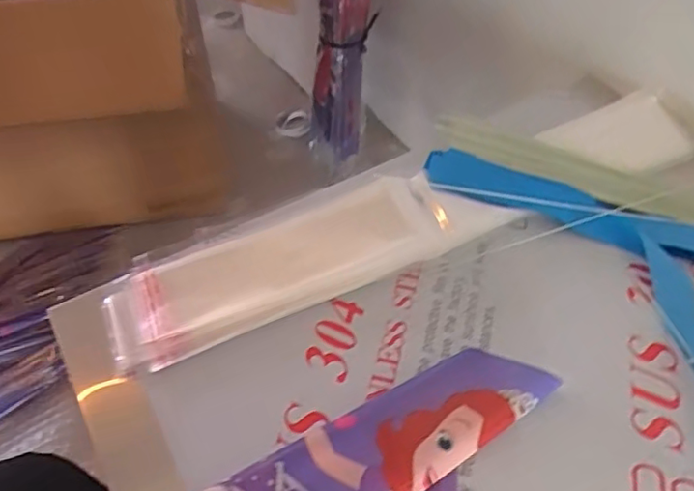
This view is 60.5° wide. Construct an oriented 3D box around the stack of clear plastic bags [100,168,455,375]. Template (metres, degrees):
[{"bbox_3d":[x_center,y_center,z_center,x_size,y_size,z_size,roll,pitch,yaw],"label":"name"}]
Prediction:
[{"bbox_3d":[-0.074,0.011,0.666,0.380,0.022,0.146,-21,55,-15],"label":"stack of clear plastic bags"}]

